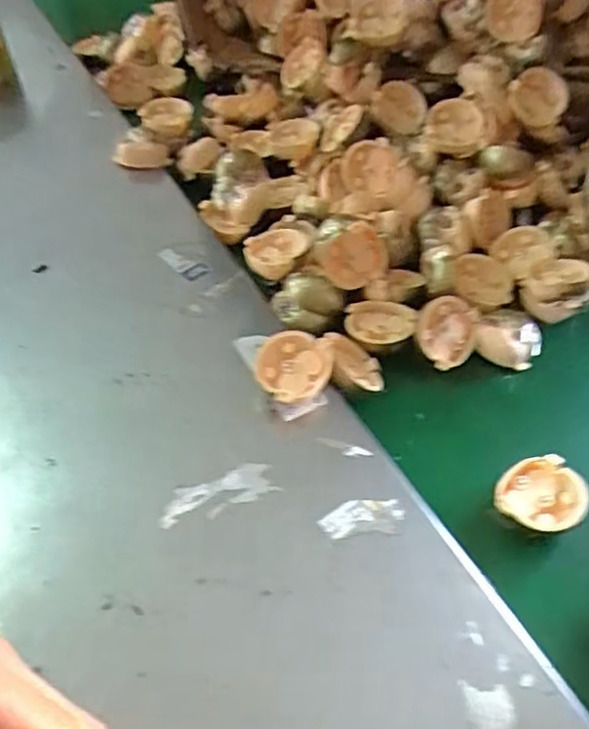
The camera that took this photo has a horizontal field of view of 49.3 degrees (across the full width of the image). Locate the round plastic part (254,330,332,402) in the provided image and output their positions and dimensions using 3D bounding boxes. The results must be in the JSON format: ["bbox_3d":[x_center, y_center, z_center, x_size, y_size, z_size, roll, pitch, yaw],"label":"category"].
[{"bbox_3d":[-0.001,0.001,0.420,0.047,0.008,0.048,1,67,-3],"label":"round plastic part"}]

